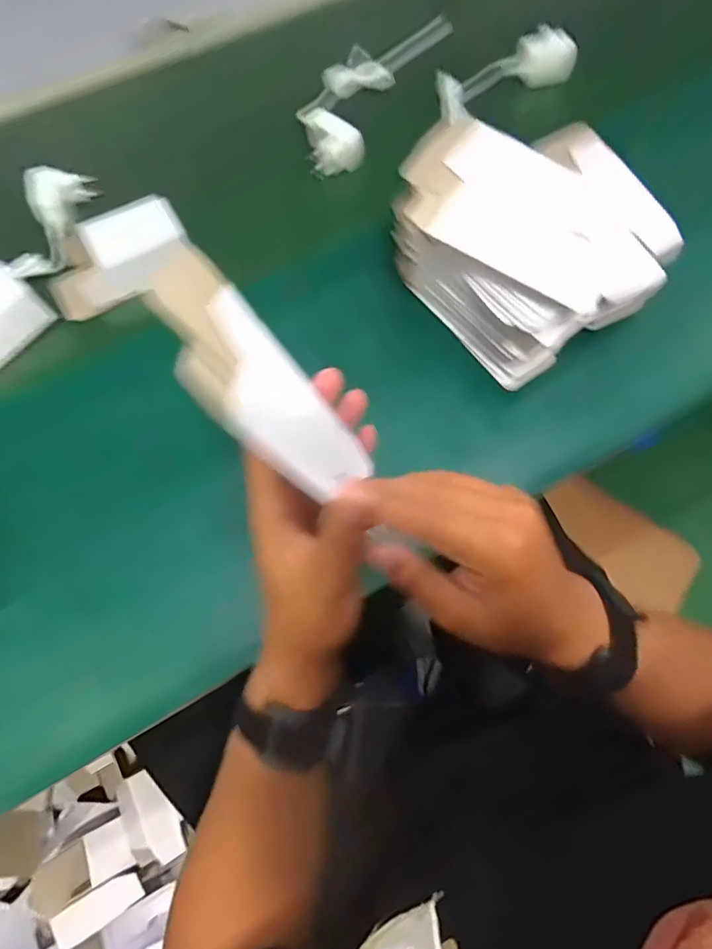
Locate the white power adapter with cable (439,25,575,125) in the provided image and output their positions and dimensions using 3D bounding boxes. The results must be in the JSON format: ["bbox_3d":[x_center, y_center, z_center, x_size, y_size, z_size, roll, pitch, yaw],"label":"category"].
[{"bbox_3d":[0.179,-0.492,0.643,0.182,0.038,0.069,-24,72,-11],"label":"white power adapter with cable"}]

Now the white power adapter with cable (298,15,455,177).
[{"bbox_3d":[0.014,-0.486,0.658,0.104,0.045,0.323,25,70,7],"label":"white power adapter with cable"}]

